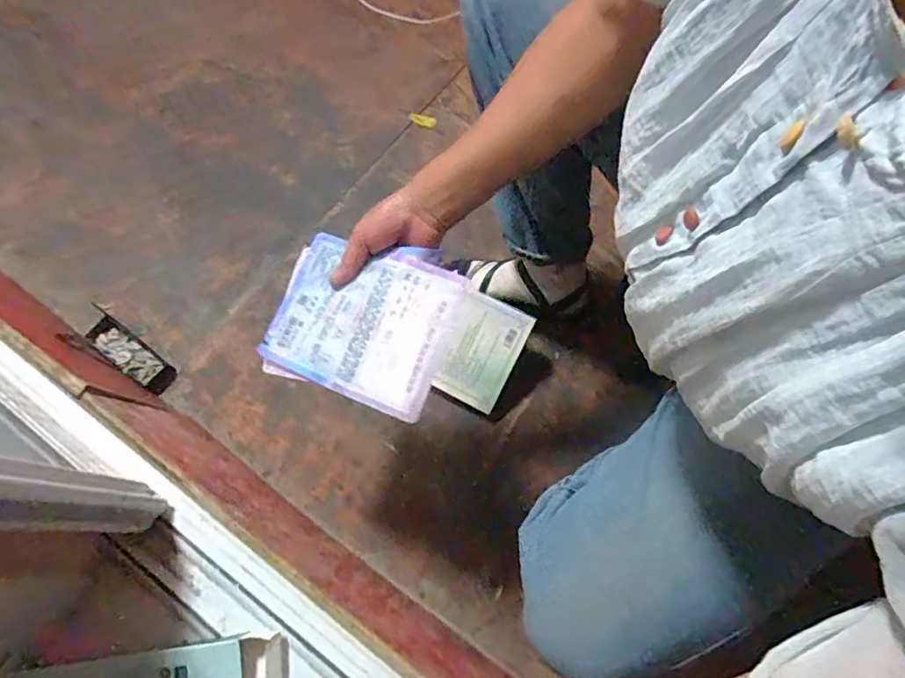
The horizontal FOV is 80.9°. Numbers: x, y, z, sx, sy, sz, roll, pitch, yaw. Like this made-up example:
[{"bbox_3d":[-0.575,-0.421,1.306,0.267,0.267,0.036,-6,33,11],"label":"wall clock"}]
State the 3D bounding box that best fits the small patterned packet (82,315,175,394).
[{"bbox_3d":[-0.474,0.019,0.775,0.152,0.028,0.044,35,75,13],"label":"small patterned packet"}]

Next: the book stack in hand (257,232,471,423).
[{"bbox_3d":[-0.087,-0.020,0.481,0.178,0.019,0.139,16,83,21],"label":"book stack in hand"}]

